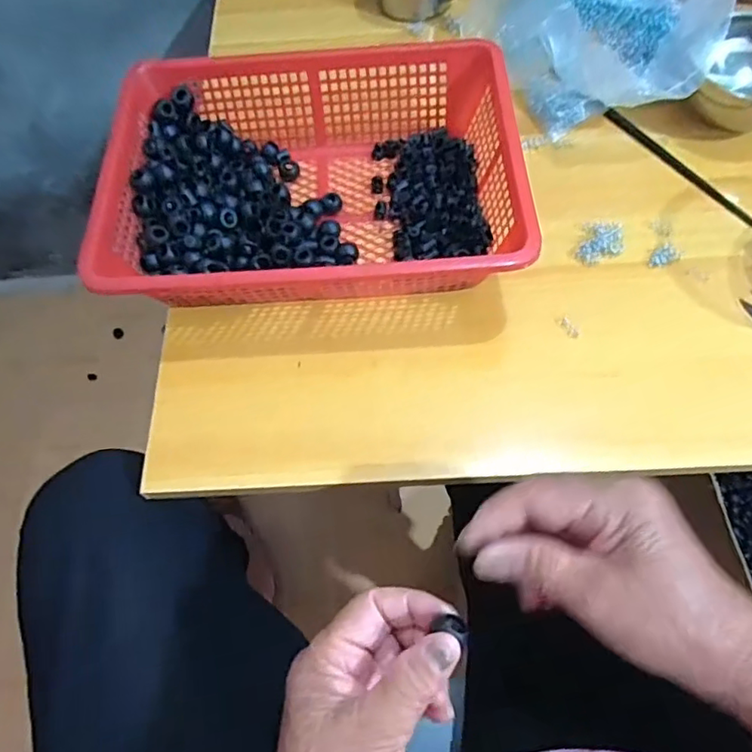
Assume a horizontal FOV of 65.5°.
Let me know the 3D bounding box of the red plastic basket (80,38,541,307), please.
[{"bbox_3d":[-0.048,-0.154,0.456,0.294,0.079,0.218,-4,63,0],"label":"red plastic basket"}]

